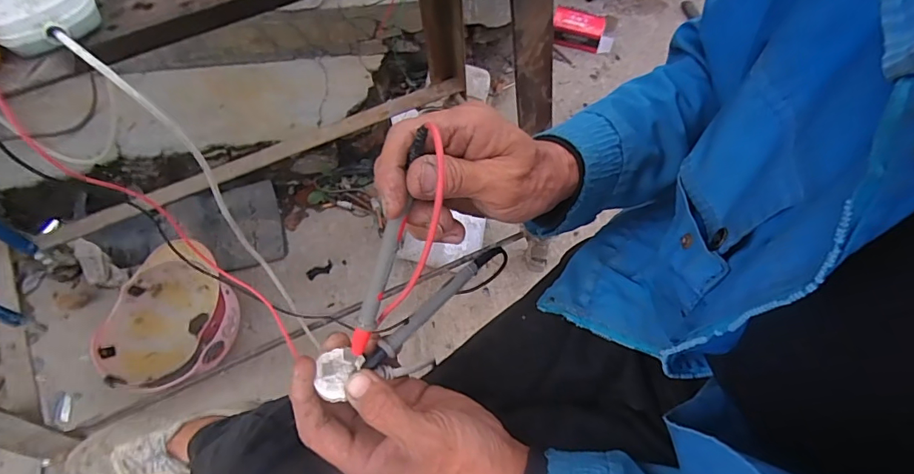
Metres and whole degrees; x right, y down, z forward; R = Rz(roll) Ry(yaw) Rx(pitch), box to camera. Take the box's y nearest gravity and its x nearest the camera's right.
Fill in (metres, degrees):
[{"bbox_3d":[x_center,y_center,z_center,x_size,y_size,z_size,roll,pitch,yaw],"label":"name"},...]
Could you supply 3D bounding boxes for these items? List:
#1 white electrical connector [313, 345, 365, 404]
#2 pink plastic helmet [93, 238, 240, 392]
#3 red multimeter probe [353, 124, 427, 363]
[{"bbox_3d":[-0.076,0.089,0.313,0.028,0.008,0.031,-4,62,-5],"label":"white electrical connector"},{"bbox_3d":[-0.552,0.175,0.923,0.247,0.136,0.238,1,62,-2],"label":"pink plastic helmet"},{"bbox_3d":[-0.040,0.008,0.275,0.013,0.145,0.014,22,19,8],"label":"red multimeter probe"}]

